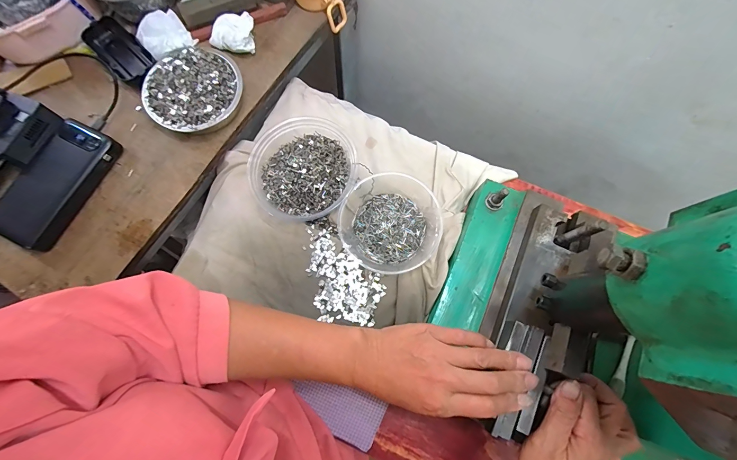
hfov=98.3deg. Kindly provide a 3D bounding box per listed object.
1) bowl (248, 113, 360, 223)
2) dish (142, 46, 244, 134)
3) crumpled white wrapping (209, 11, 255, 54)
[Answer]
[{"bbox_3d":[-0.079,-0.074,0.411,0.138,0.045,0.127,-42,80,-11],"label":"bowl"},{"bbox_3d":[-0.224,-0.181,0.415,0.116,0.035,0.118,0,75,-1],"label":"dish"},{"bbox_3d":[-0.188,-0.268,0.442,0.058,0.031,0.047,3,75,0],"label":"crumpled white wrapping"}]

